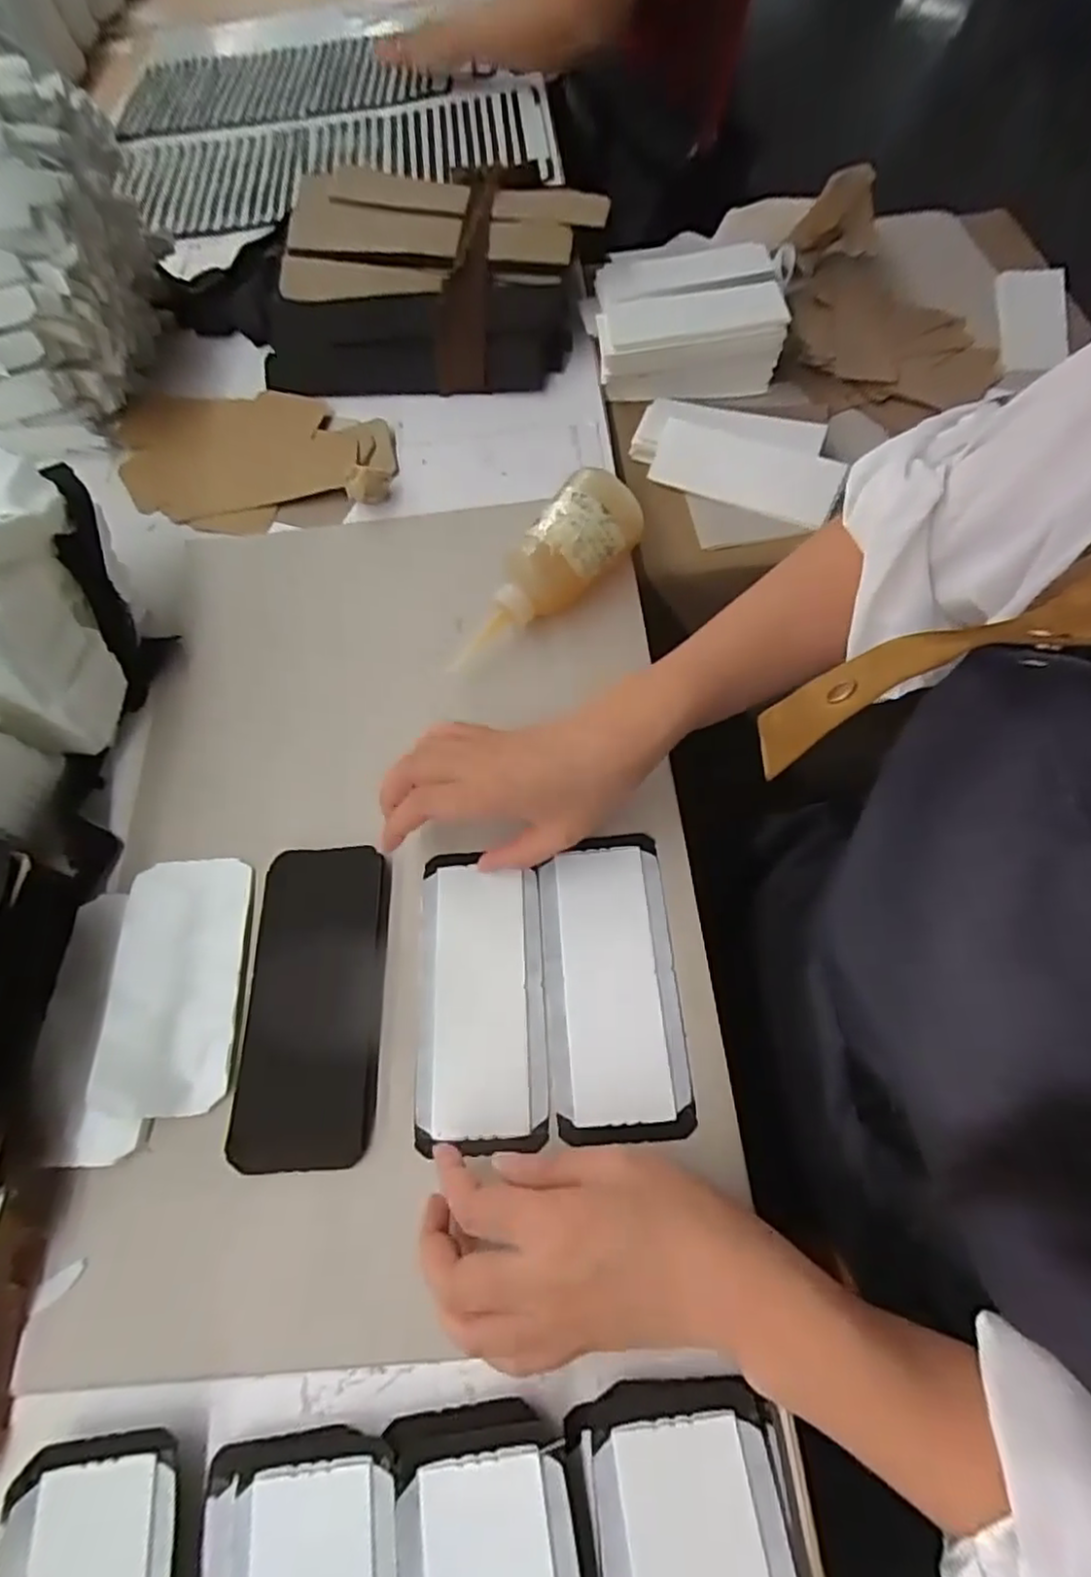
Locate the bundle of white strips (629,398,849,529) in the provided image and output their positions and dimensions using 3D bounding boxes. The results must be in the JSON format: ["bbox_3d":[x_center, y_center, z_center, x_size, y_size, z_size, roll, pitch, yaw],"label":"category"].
[{"bbox_3d":[0.162,-0.283,0.565,0.173,0.032,0.083,21,67,15],"label":"bundle of white strips"}]

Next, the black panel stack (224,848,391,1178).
[{"bbox_3d":[-0.134,0.120,0.386,0.077,0.010,0.174,-3,63,4],"label":"black panel stack"}]

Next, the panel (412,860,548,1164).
[{"bbox_3d":[-0.037,0.114,0.379,0.071,0.008,0.159,-5,66,0],"label":"panel"}]

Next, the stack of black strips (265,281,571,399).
[{"bbox_3d":[-0.121,-0.415,0.626,0.282,0.029,0.090,1,104,3],"label":"stack of black strips"}]

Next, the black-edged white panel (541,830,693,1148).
[{"bbox_3d":[0.036,0.106,0.376,0.072,0.009,0.161,-6,63,3],"label":"black-edged white panel"}]

